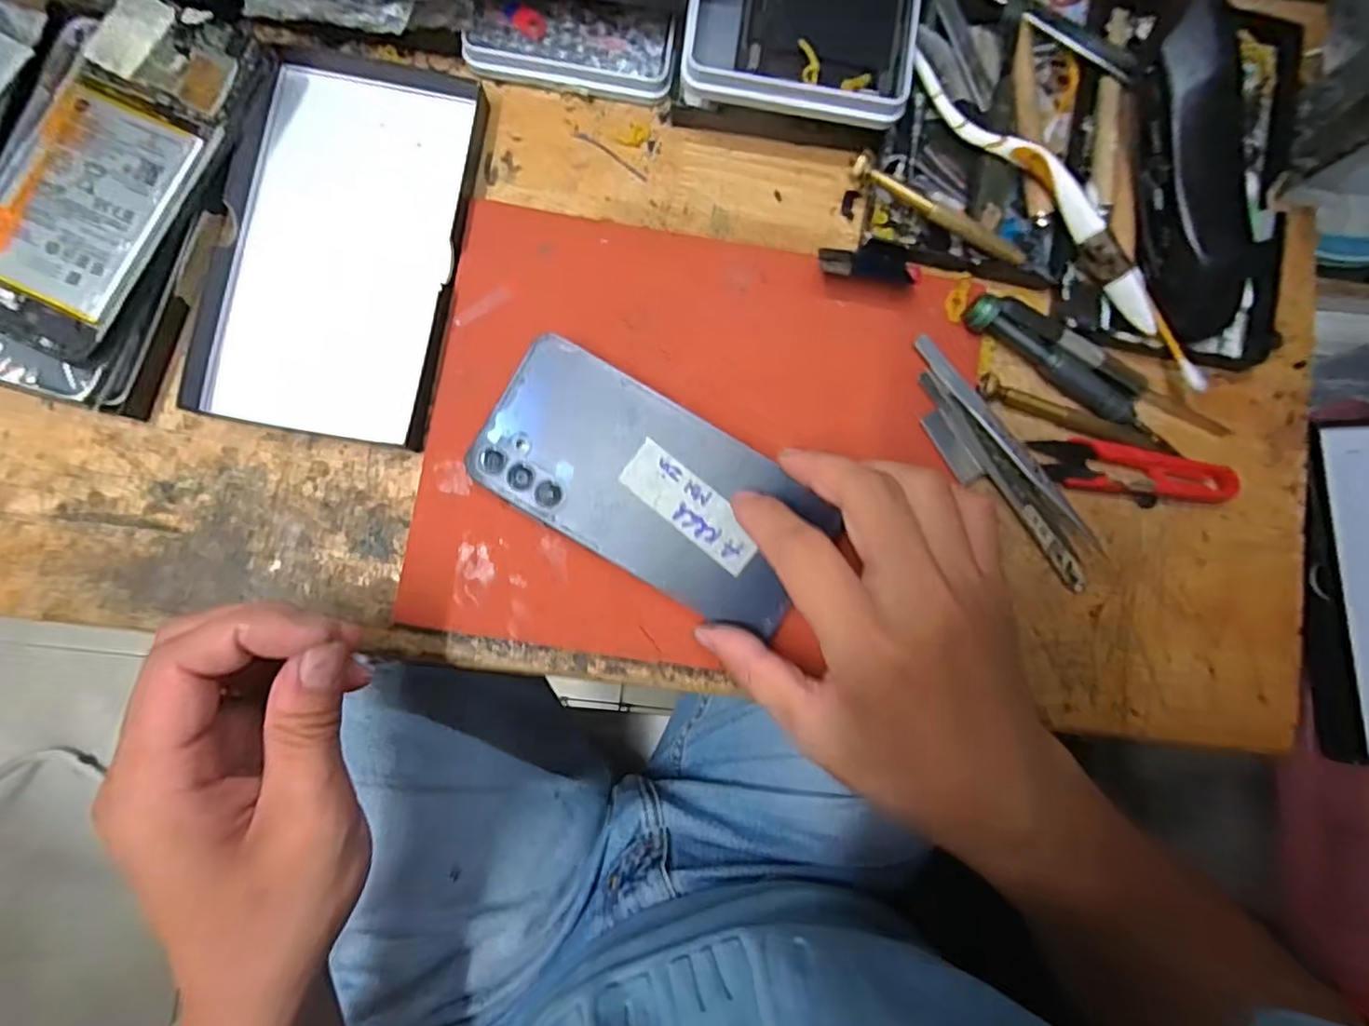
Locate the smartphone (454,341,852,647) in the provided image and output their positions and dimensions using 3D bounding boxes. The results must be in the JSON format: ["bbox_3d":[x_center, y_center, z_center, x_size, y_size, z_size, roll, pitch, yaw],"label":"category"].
[{"bbox_3d":[-0.016,-0.011,0.277,0.154,0.007,0.075,31,95,2],"label":"smartphone"}]

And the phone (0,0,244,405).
[{"bbox_3d":[-0.256,-0.138,0.270,0.071,0.010,0.176,23,85,-3],"label":"phone"}]

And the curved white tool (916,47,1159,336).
[{"bbox_3d":[0.168,-0.149,0.296,0.016,0.020,0.160,-42,91,-4],"label":"curved white tool"}]

